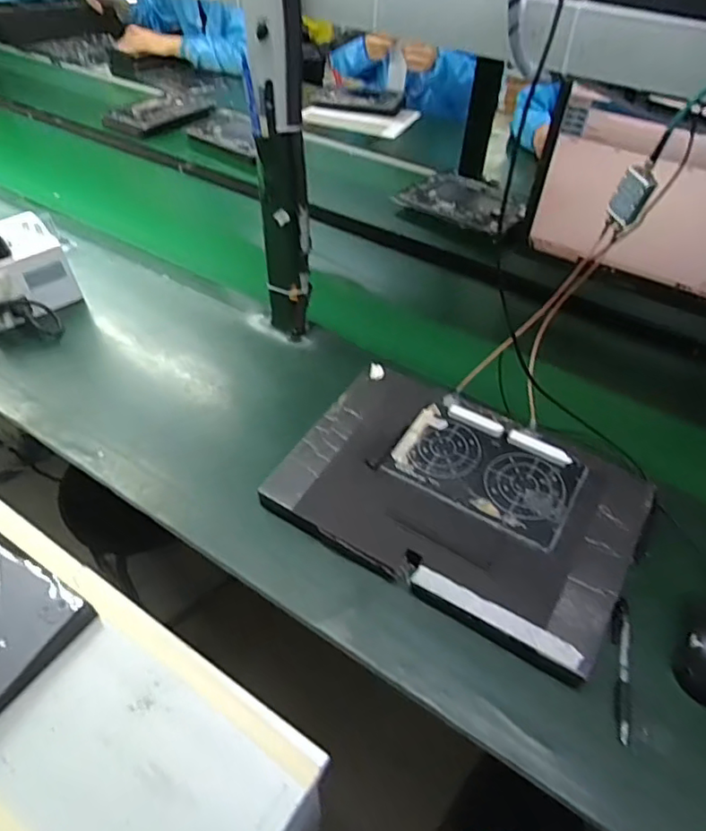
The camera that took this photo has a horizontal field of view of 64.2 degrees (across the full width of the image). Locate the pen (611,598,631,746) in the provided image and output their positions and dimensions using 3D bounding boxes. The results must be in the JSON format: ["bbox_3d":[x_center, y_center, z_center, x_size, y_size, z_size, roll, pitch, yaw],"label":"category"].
[{"bbox_3d":[0.260,0.242,0.547,0.016,0.012,0.141,13,48,10],"label":"pen"}]

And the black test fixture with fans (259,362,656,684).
[{"bbox_3d":[0.125,0.085,0.661,0.388,0.035,0.268,26,51,21],"label":"black test fixture with fans"}]

